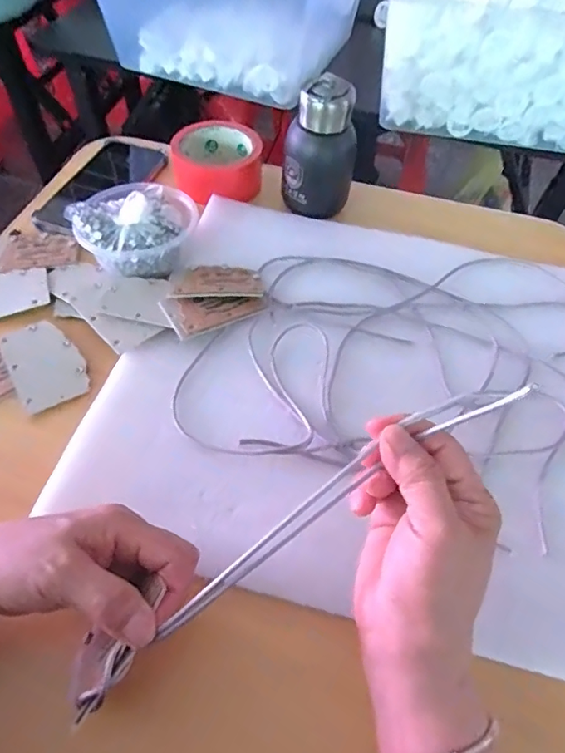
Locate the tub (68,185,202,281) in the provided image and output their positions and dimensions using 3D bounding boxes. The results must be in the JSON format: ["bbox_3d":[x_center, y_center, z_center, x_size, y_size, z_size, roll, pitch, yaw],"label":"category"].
[{"bbox_3d":[-0.133,-0.147,0.466,0.096,0.054,0.100,1,56,-2],"label":"tub"}]

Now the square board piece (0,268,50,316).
[{"bbox_3d":[-0.259,-0.075,0.459,0.083,0.007,0.053,-17,58,-14],"label":"square board piece"}]

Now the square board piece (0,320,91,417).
[{"bbox_3d":[-0.199,-0.011,0.418,0.056,0.006,0.086,-30,62,-21],"label":"square board piece"}]

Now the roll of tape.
[{"bbox_3d":[-0.075,-0.243,0.563,0.098,0.043,0.088,-7,56,-7],"label":"roll of tape"}]

